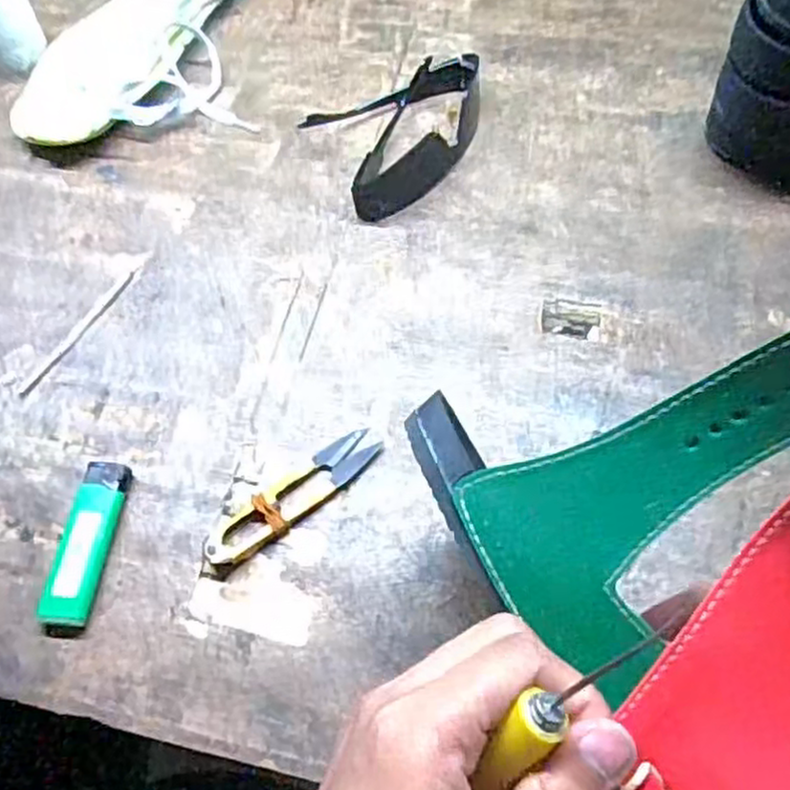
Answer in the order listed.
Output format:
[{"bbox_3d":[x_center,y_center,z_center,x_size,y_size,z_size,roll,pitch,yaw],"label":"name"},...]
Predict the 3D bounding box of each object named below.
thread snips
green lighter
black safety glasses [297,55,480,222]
[{"bbox_3d":[-0.050,0.050,0.369,0.100,0.012,0.024,-36,65,-16],"label":"thread snips"},{"bbox_3d":[-0.152,0.074,0.361,0.024,0.011,0.084,3,61,5],"label":"green lighter"},{"bbox_3d":[0.011,-0.178,0.490,0.125,0.029,0.099,-27,63,-12],"label":"black safety glasses"}]

